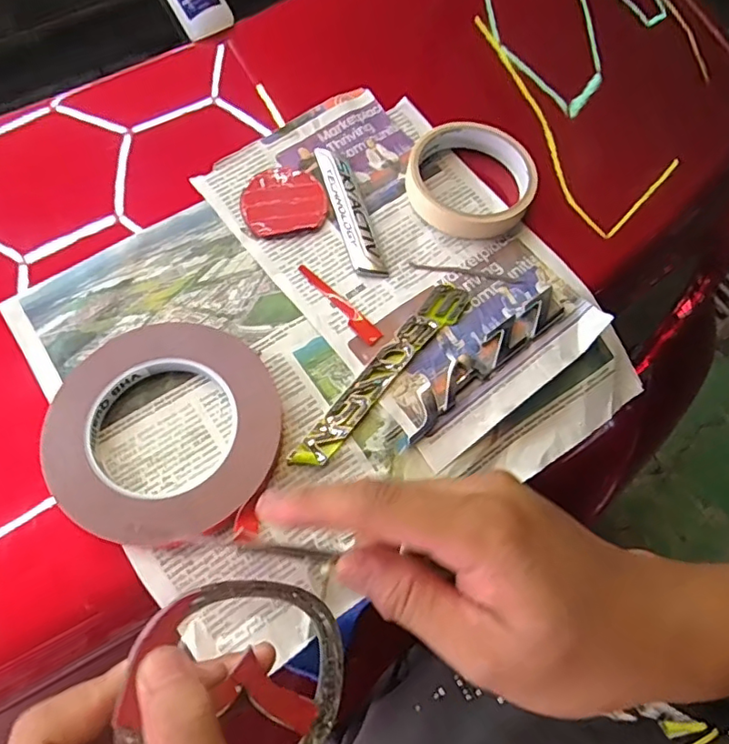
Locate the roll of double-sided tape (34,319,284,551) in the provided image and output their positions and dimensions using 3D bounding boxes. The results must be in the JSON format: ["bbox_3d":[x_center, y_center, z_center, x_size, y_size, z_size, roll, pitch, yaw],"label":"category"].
[{"bbox_3d":[-0.112,0.030,0.309,0.127,0.014,0.124,0,64,0],"label":"roll of double-sided tape"}]

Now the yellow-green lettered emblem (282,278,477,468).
[{"bbox_3d":[0.013,-0.002,0.332,0.022,0.008,0.152,37,69,16],"label":"yellow-green lettered emblem"}]

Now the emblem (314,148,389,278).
[{"bbox_3d":[-0.010,-0.112,0.381,0.023,0.010,0.106,-15,65,-8],"label":"emblem"}]

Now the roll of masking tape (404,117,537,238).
[{"bbox_3d":[0.075,-0.134,0.386,0.087,0.023,0.087,0,64,0],"label":"roll of masking tape"}]

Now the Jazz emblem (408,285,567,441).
[{"bbox_3d":[0.075,-0.010,0.340,0.136,0.006,0.021,-39,70,-18],"label":"Jazz emblem"}]

